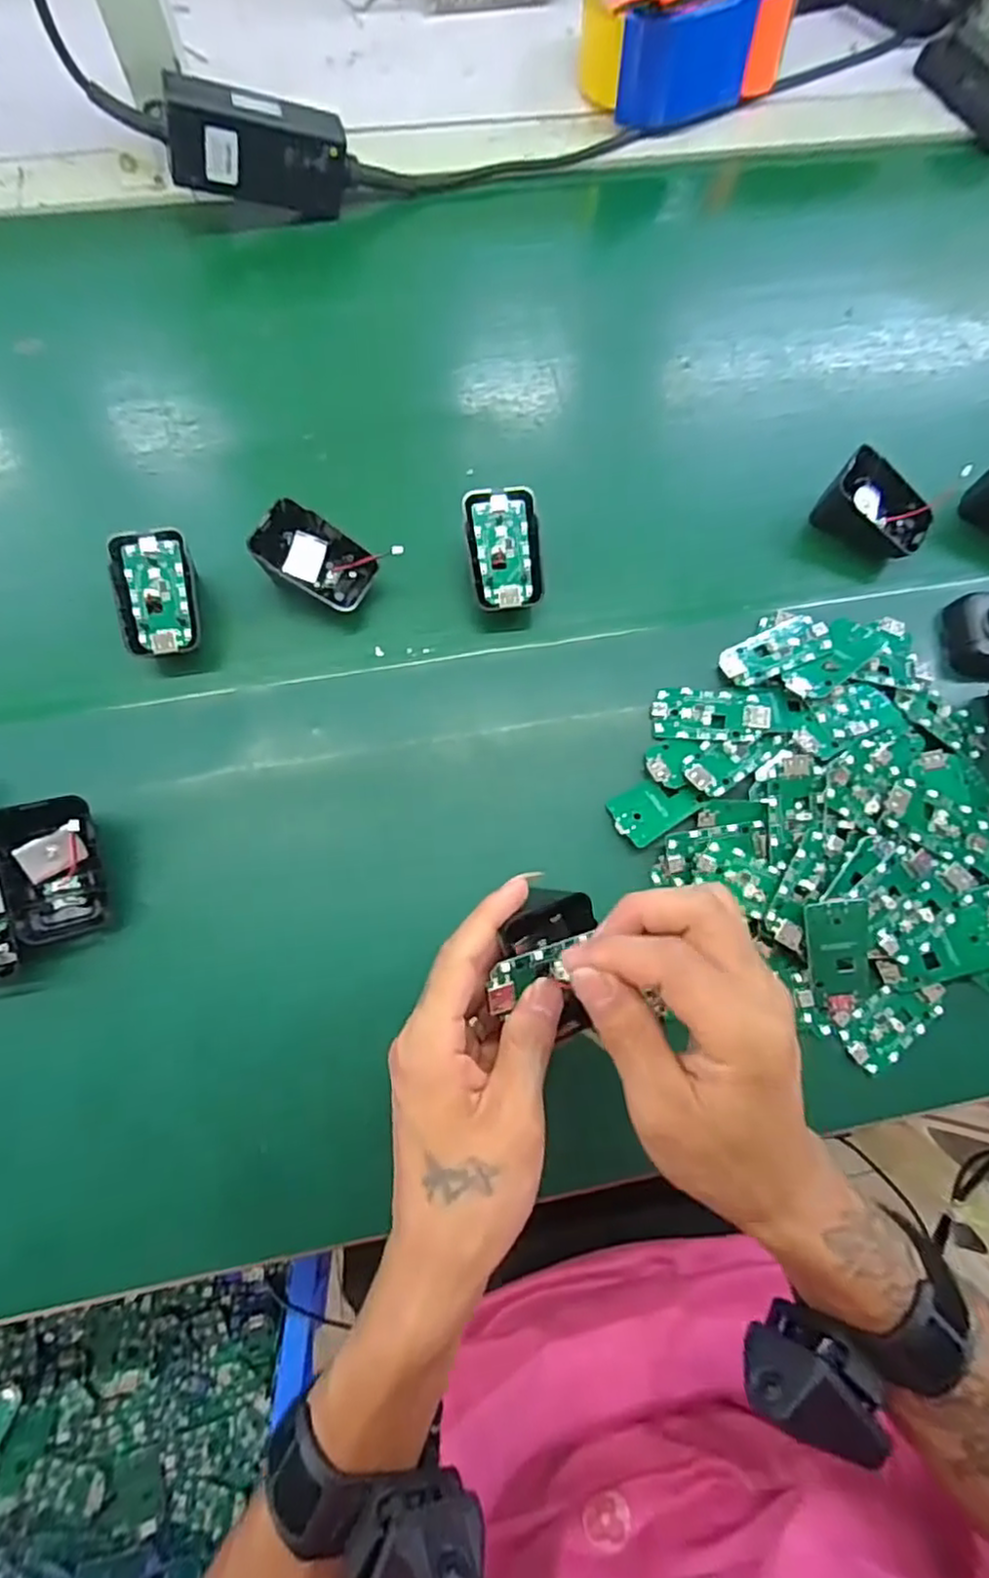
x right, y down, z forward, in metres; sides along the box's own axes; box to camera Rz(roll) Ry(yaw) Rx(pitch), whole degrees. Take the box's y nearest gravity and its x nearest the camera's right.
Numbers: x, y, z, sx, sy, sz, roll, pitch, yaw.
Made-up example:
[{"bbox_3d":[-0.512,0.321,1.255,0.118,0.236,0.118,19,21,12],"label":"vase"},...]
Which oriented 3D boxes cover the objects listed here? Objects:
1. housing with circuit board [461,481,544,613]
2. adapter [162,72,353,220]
[{"bbox_3d":[0.006,-0.142,0.400,0.043,0.024,0.068,-7,81,-3],"label":"housing with circuit board"},{"bbox_3d":[-0.162,-0.440,0.460,0.115,0.052,0.026,-11,80,-26],"label":"adapter"}]

